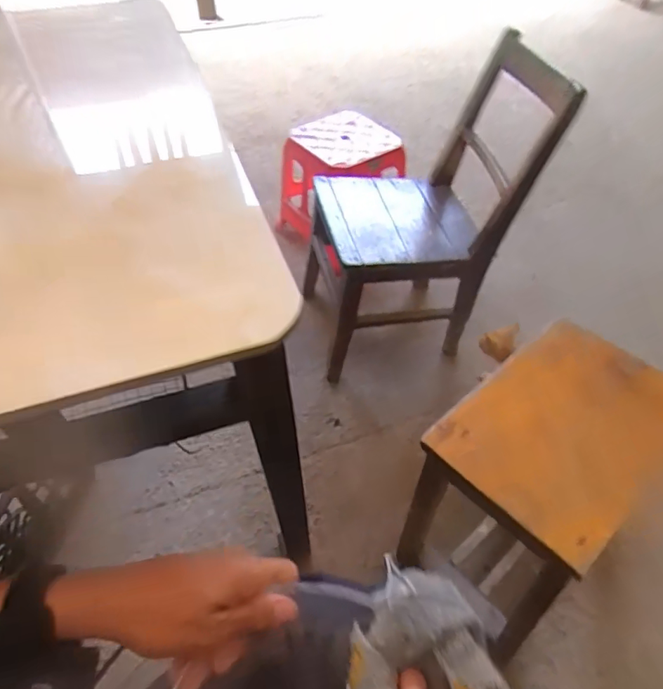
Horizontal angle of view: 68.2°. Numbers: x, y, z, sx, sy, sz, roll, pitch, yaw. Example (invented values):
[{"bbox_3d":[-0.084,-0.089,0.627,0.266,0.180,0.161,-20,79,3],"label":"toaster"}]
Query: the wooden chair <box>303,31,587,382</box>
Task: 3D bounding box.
[{"bbox_3d":[0.177,-0.269,1.053,0.447,0.561,0.317,-13,51,-11],"label":"wooden chair"}]

